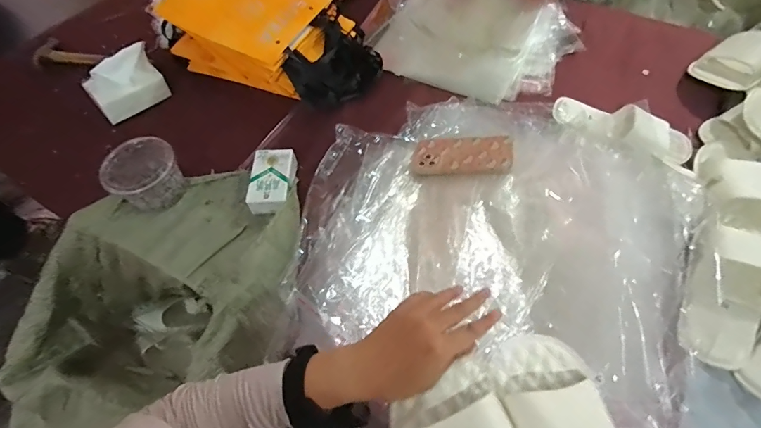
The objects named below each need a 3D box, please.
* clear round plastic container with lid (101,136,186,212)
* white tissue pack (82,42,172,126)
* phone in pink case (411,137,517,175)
[{"bbox_3d":[-0.397,-0.064,0.677,0.096,0.079,0.117,38,66,23],"label":"clear round plastic container with lid"},{"bbox_3d":[-0.514,-0.262,0.807,0.138,0.104,0.057,-39,64,-20],"label":"white tissue pack"},{"bbox_3d":[0.137,-0.099,0.668,0.161,0.006,0.080,0,54,17],"label":"phone in pink case"}]

